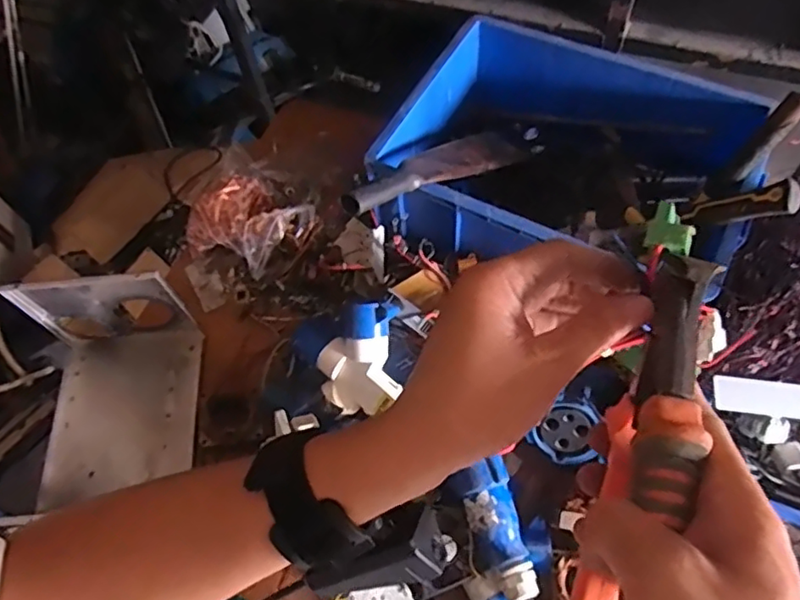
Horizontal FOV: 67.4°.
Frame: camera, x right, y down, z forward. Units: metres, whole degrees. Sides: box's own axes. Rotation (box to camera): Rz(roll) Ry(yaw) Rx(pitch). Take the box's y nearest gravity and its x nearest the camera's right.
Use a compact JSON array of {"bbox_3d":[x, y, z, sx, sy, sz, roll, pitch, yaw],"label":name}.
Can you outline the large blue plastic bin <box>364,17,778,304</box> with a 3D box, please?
[{"bbox_3d":[0.234,-0.212,0.907,0.456,0.163,0.370,19,64,14],"label":"large blue plastic bin"}]

